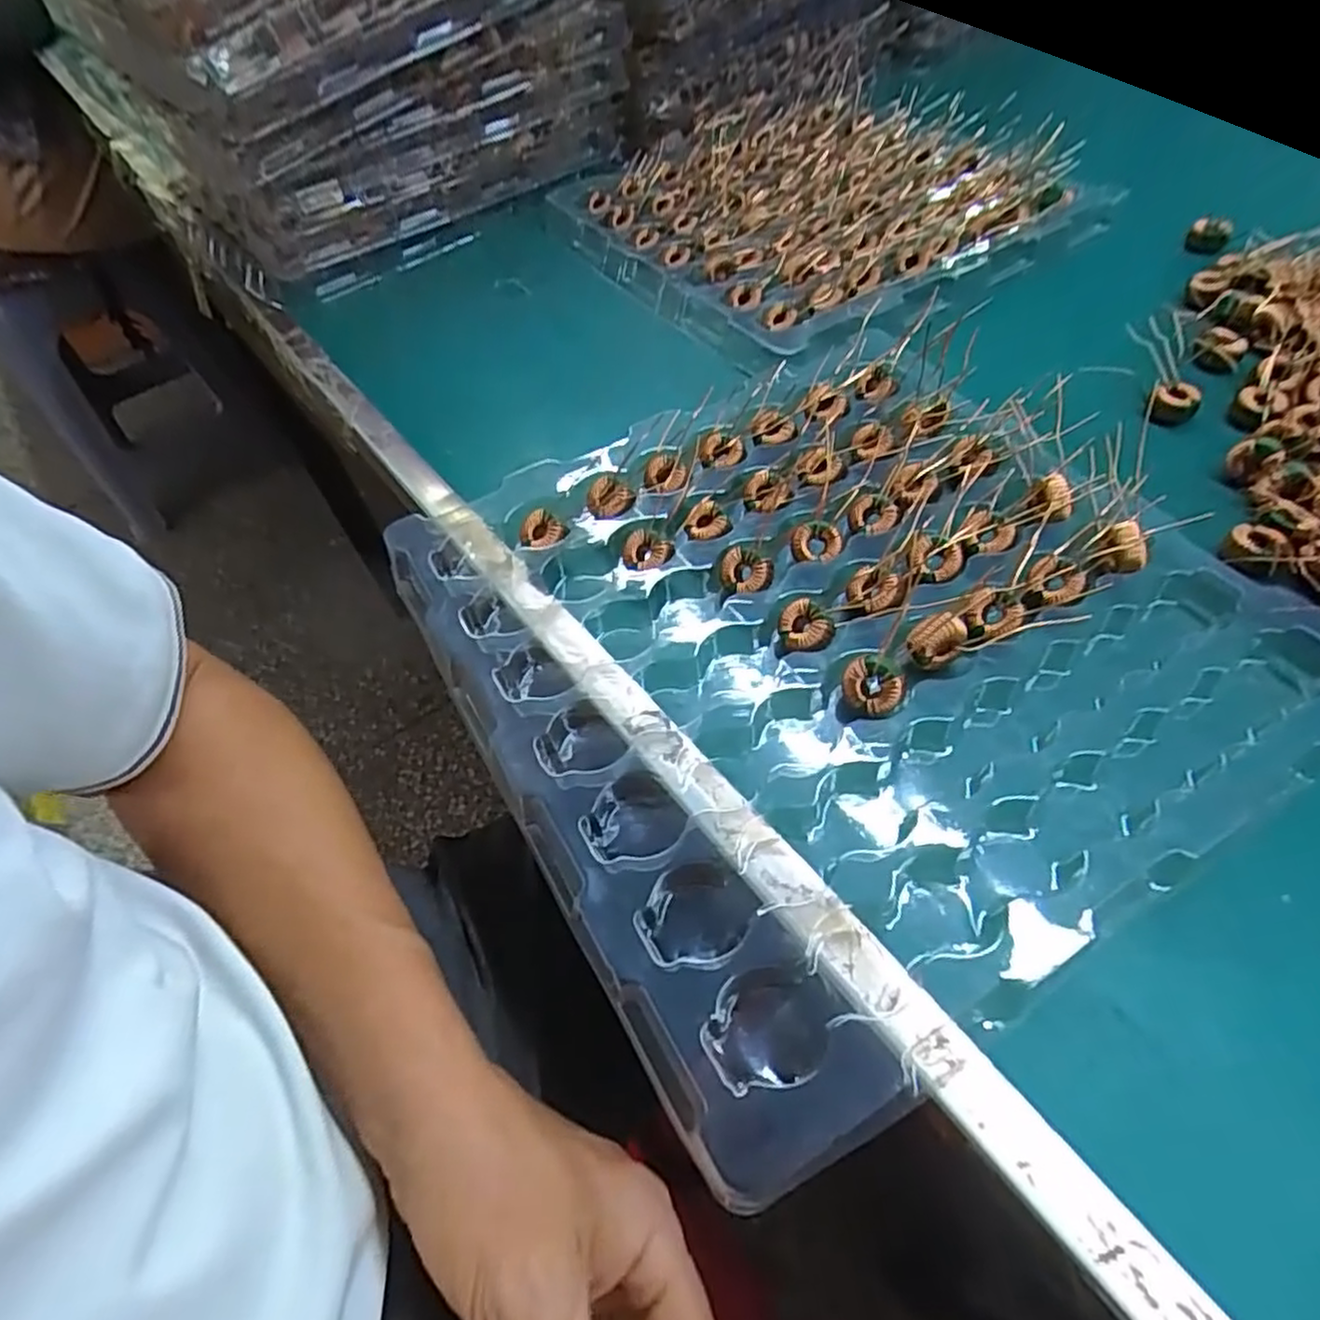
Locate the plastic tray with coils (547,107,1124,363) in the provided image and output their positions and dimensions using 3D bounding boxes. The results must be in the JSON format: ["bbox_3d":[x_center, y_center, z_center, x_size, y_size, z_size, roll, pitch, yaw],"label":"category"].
[{"bbox_3d":[0.101,-0.333,0.530,0.277,0.027,0.314,-30,58,-15],"label":"plastic tray with coils"}]

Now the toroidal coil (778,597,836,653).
[{"bbox_3d":[0.058,-0.015,0.287,0.021,0.007,0.023,6,56,9],"label":"toroidal coil"}]

